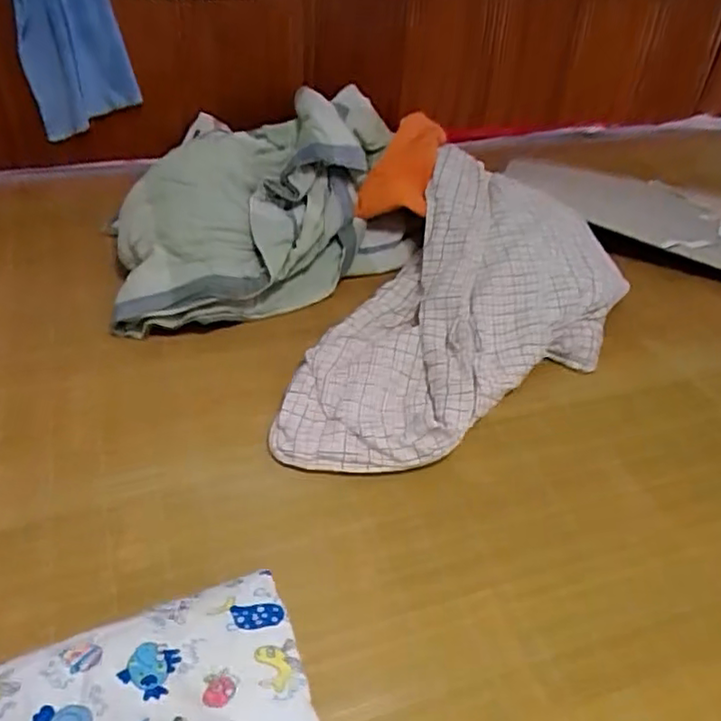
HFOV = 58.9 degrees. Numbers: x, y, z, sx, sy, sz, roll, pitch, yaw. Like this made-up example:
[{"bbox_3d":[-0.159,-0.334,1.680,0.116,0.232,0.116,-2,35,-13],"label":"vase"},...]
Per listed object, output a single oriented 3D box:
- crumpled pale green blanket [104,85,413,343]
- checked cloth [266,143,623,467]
[{"bbox_3d":[-0.142,-0.257,0.967,0.537,0.176,0.326,-23,48,-28],"label":"crumpled pale green blanket"},{"bbox_3d":[0.149,-0.067,0.845,0.321,0.114,0.620,22,44,18],"label":"checked cloth"}]

